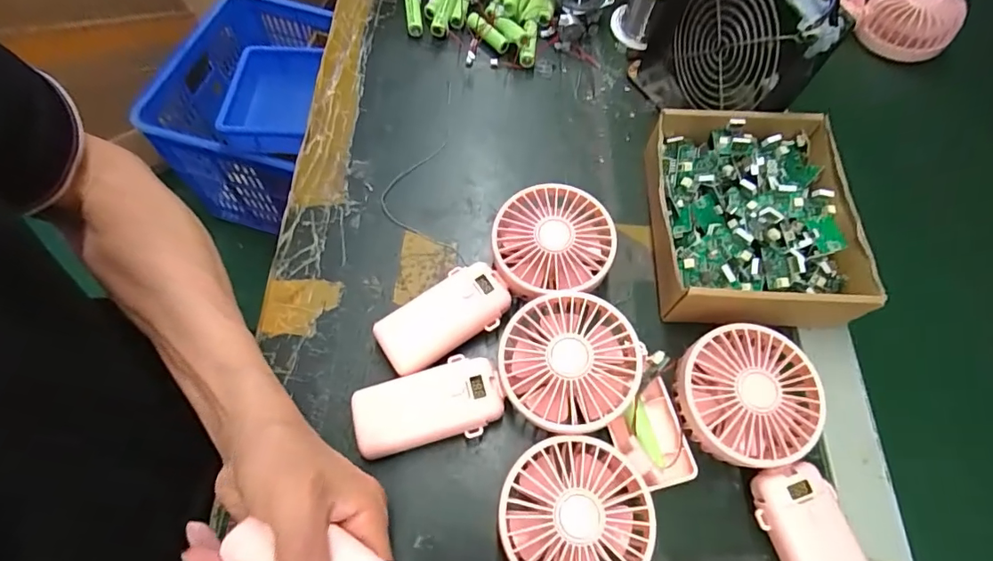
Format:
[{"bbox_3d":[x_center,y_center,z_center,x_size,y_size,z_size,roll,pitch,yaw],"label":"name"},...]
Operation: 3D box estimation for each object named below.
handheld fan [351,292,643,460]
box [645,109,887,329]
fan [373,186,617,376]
[{"bbox_3d":[0.000,0.076,0.323,0.177,0.053,0.088,-22,67,-12],"label":"handheld fan"},{"bbox_3d":[0.193,-0.045,0.393,0.152,0.053,0.177,1,65,-2],"label":"box"},{"bbox_3d":[0.004,0.006,0.360,0.180,0.045,0.087,-40,72,-18],"label":"fan"}]

